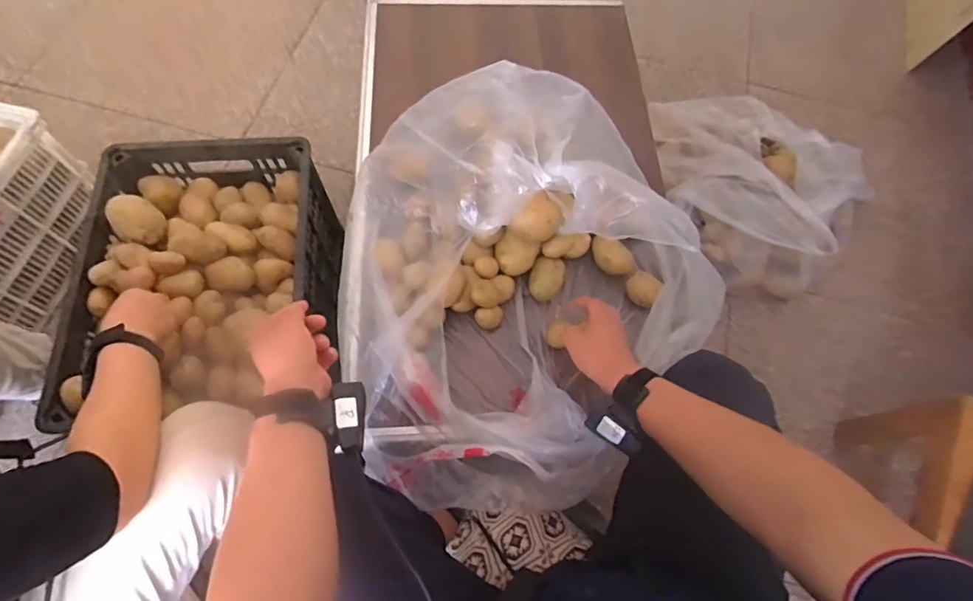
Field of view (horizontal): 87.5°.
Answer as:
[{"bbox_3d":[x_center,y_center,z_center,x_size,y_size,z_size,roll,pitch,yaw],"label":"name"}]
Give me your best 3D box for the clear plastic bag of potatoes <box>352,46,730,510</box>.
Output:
[{"bbox_3d":[0.042,-0.048,0.726,0.479,0.242,0.601,-5,67,-5],"label":"clear plastic bag of potatoes"}]

